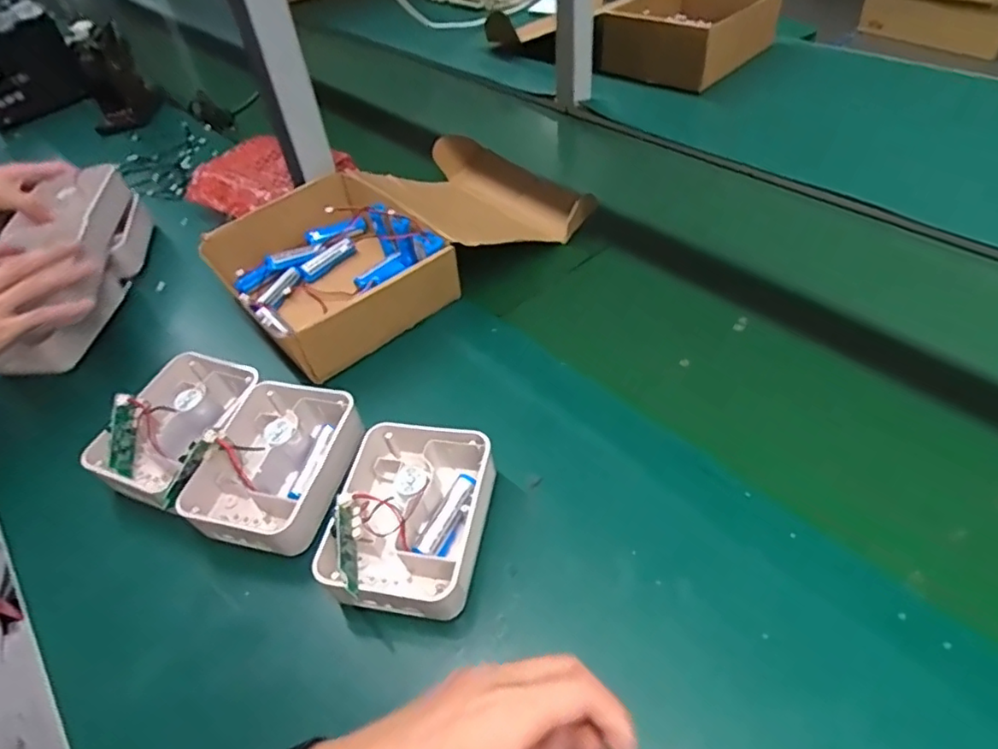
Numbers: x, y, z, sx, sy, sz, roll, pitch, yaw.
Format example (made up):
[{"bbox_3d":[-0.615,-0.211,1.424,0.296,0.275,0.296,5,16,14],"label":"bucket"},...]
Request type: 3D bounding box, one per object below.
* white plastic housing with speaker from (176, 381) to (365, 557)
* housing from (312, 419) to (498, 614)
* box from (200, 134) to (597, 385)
[{"bbox_3d":[-0.171,0.071,0.482,0.111,0.049,0.130,10,47,17],"label":"white plastic housing with speaker"},{"bbox_3d":[-0.062,0.098,0.437,0.104,0.049,0.138,3,45,11],"label":"housing"},{"bbox_3d":[-0.101,-0.153,0.669,0.378,0.091,0.233,-32,49,-24],"label":"box"}]

